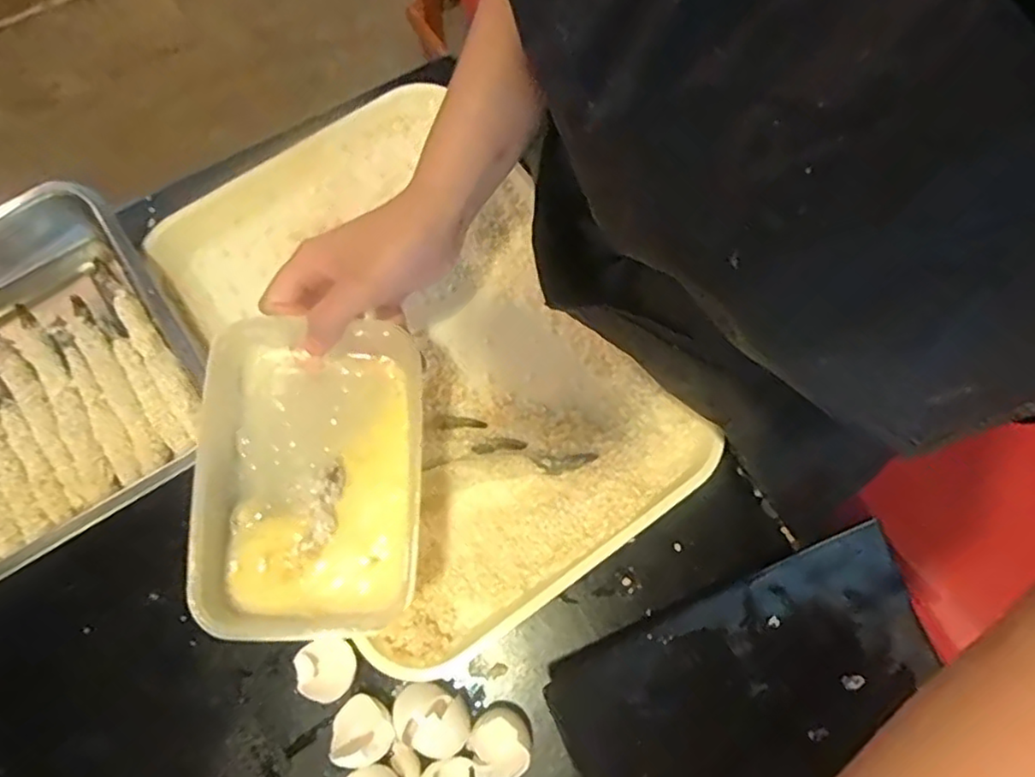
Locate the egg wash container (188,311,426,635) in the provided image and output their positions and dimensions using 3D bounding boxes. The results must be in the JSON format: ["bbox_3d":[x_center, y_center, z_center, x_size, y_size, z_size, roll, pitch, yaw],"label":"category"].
[{"bbox_3d":[-0.121,0.048,0.377,0.120,0.041,0.178,-1,69,1],"label":"egg wash container"}]

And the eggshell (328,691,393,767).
[{"bbox_3d":[-0.102,0.223,0.421,0.044,0.028,0.040,0,74,-1],"label":"eggshell"}]

